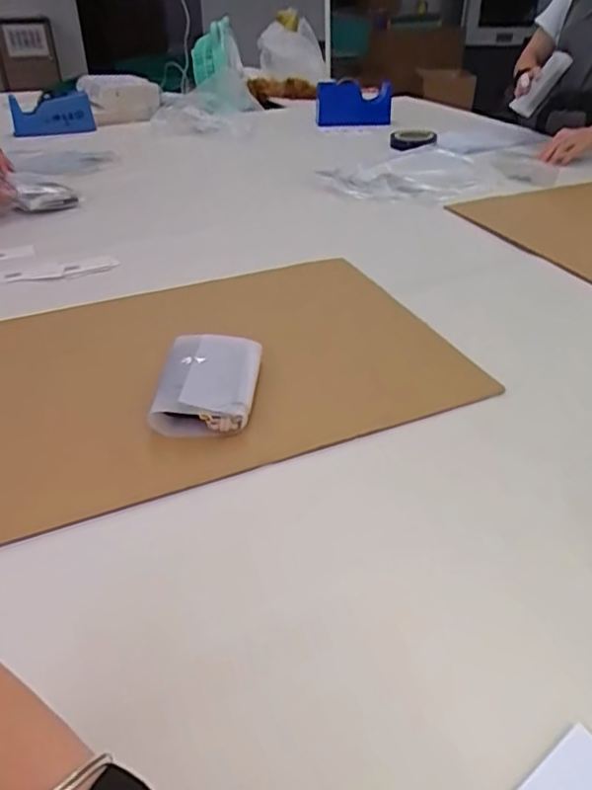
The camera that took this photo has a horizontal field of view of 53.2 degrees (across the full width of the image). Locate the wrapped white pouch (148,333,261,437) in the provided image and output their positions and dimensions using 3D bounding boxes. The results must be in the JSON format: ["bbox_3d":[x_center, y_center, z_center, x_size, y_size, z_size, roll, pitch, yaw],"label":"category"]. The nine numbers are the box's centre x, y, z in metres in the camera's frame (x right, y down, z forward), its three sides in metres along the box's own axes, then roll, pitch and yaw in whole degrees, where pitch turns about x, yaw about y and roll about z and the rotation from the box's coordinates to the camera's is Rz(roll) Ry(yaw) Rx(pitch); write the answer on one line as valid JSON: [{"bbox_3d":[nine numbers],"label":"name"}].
[{"bbox_3d":[-0.089,-0.014,0.606,0.095,0.044,0.136,2,37,3],"label":"wrapped white pouch"}]

